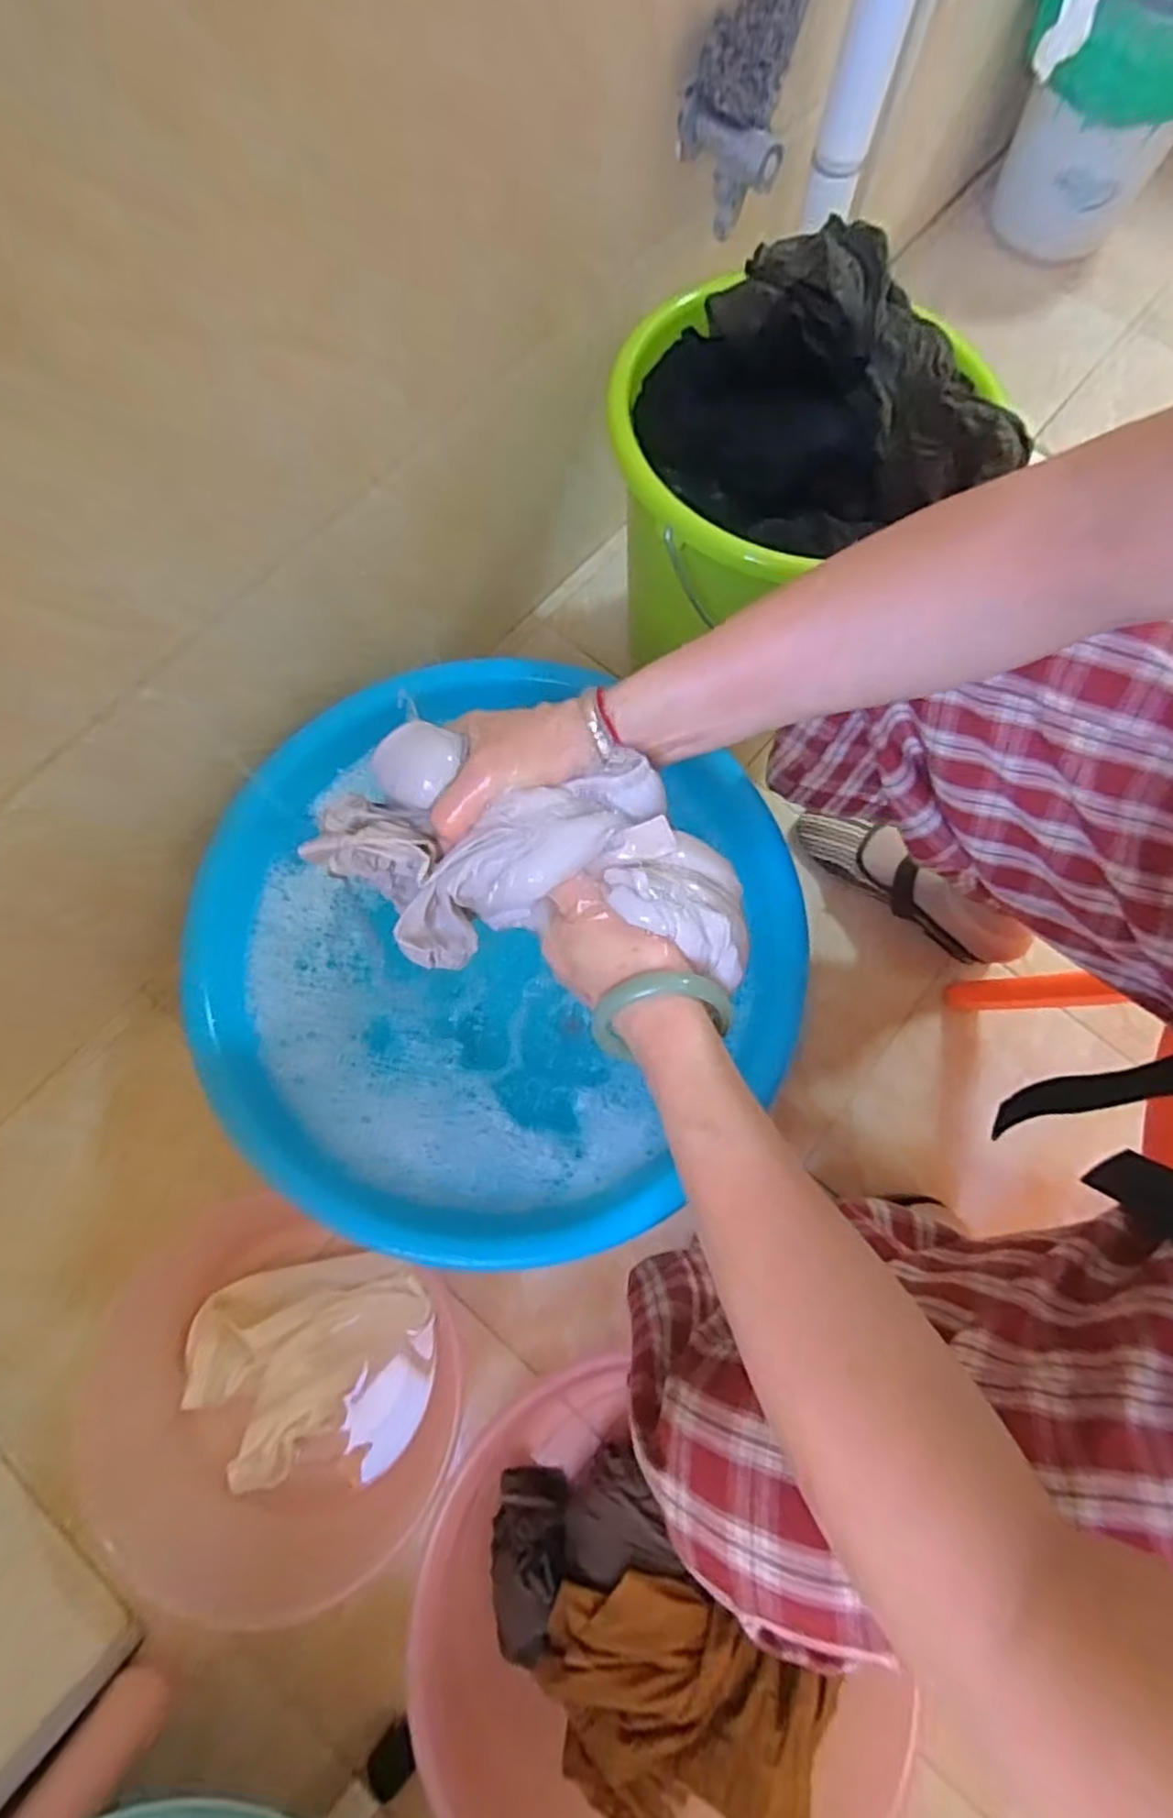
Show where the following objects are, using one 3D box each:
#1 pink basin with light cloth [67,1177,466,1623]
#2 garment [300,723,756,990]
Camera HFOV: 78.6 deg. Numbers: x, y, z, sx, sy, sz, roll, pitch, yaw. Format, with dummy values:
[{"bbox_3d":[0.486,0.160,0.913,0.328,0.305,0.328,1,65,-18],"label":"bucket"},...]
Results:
[{"bbox_3d":[-0.259,0.399,0.601,0.257,0.114,0.252,0,74,-1],"label":"pink basin with light cloth"},{"bbox_3d":[-0.024,-0.022,0.370,0.224,0.067,0.104,8,74,9],"label":"garment"}]

